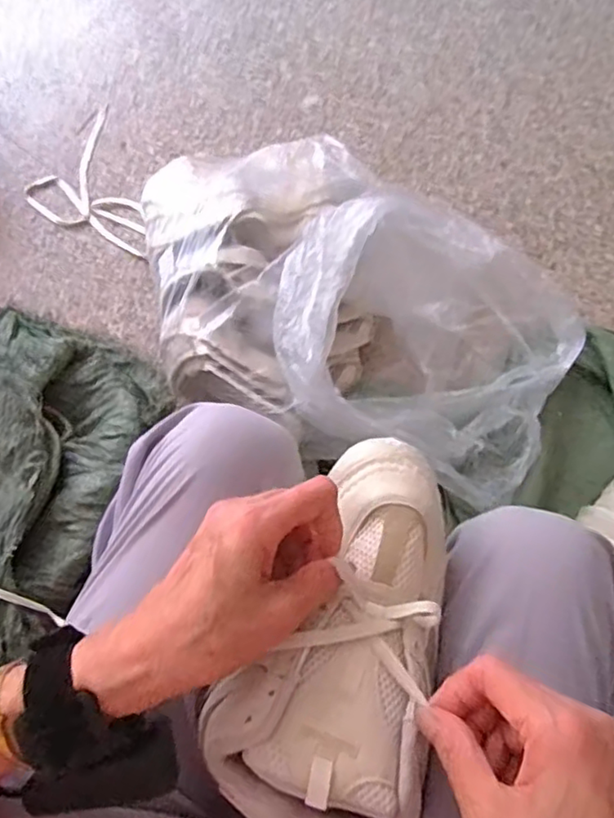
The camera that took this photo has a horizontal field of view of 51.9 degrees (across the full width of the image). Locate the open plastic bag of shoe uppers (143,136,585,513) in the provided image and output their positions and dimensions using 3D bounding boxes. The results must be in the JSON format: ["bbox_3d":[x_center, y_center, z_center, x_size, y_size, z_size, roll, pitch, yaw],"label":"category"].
[{"bbox_3d":[0.026,-0.132,0.839,0.639,0.262,0.399,43,73,13],"label":"open plastic bag of shoe uppers"}]

